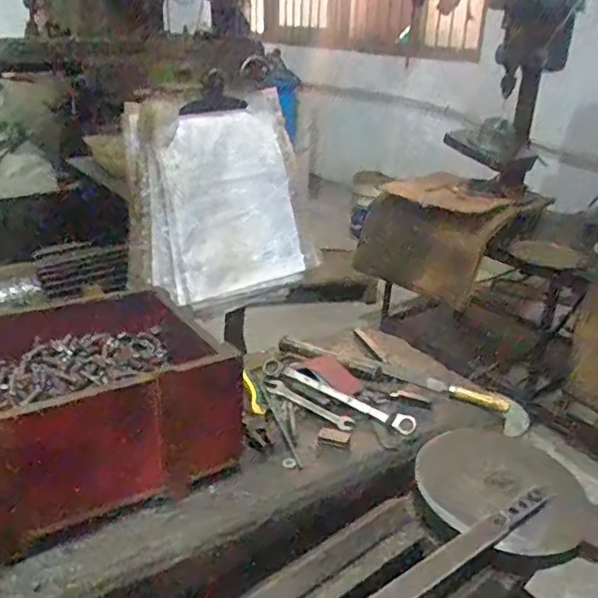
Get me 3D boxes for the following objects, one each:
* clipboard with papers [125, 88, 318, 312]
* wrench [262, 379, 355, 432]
[{"bbox_3d":[-0.123,-0.151,0.949,0.289,0.316,0.060,-11,7,-32],"label":"clipboard with papers"},{"bbox_3d":[0.012,0.147,0.849,0.155,0.006,0.025,21,31,35],"label":"wrench"}]

